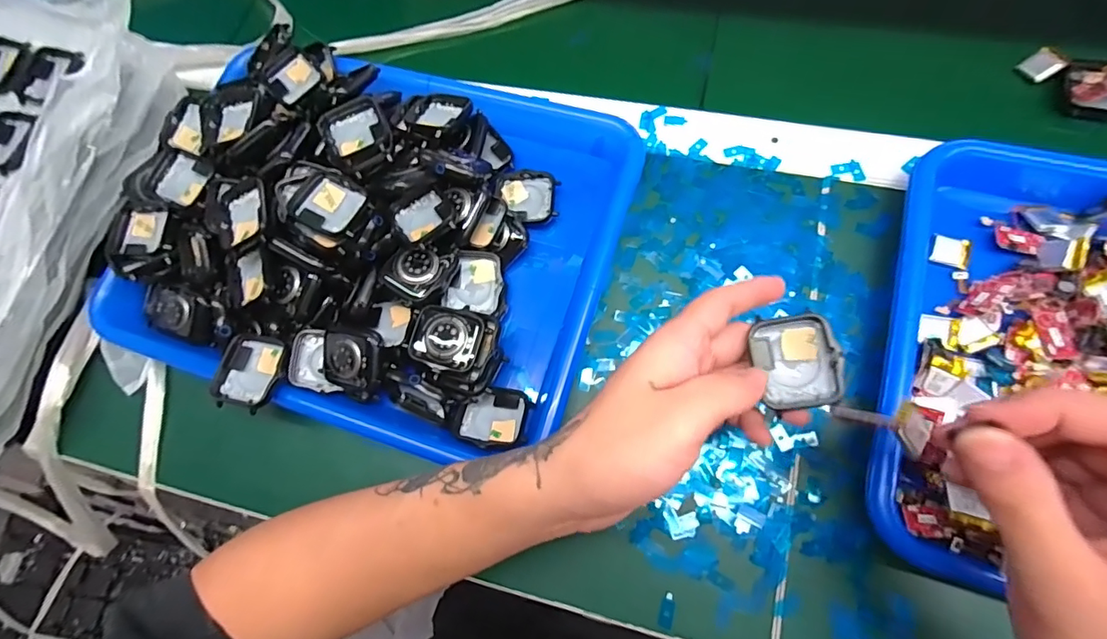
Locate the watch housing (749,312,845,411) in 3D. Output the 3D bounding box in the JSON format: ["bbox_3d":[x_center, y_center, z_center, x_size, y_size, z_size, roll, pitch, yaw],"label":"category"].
[{"bbox_3d":[0.117,0.020,0.236,0.034,0.011,0.045,-12,74,12],"label":"watch housing"}]

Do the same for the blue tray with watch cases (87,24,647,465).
[{"bbox_3d":[-0.127,-0.062,0.331,0.329,0.061,0.257,16,76,11],"label":"blue tray with watch cases"}]

